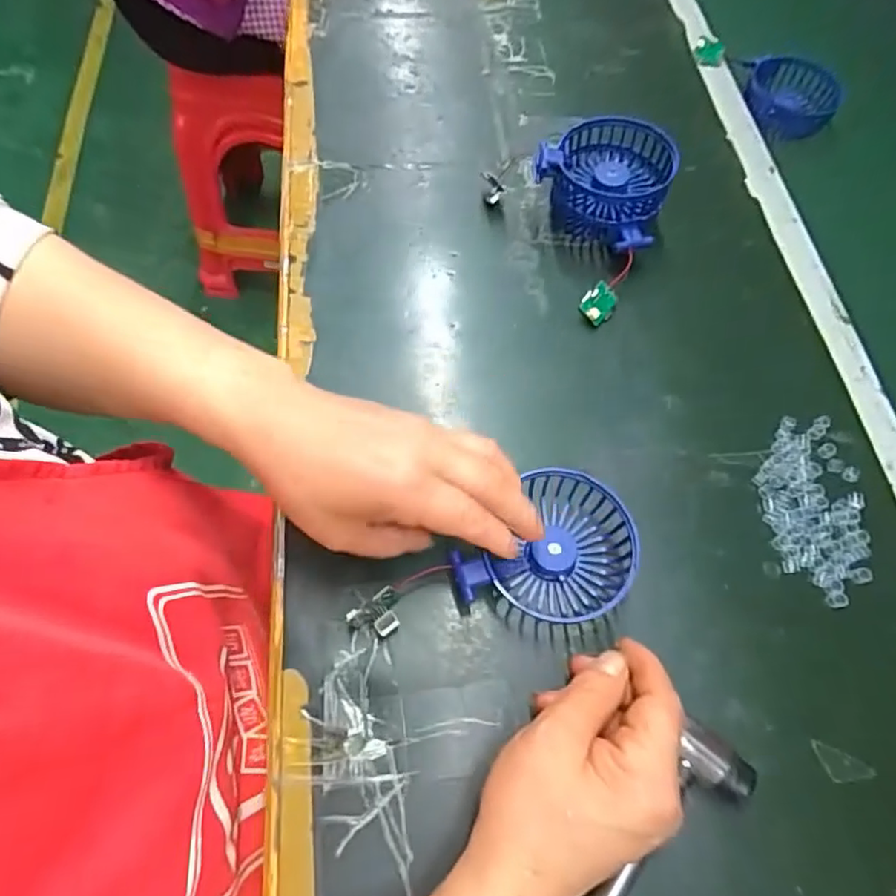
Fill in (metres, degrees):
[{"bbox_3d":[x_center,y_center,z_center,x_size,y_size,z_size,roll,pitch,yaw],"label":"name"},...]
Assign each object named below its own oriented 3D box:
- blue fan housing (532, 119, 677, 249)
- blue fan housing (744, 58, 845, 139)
[{"bbox_3d":[0.130,-0.210,0.473,0.098,0.062,0.098,1,64,-1],"label":"blue fan housing"},{"bbox_3d":[0.337,-0.347,0.583,0.075,0.038,0.073,7,64,2],"label":"blue fan housing"}]

